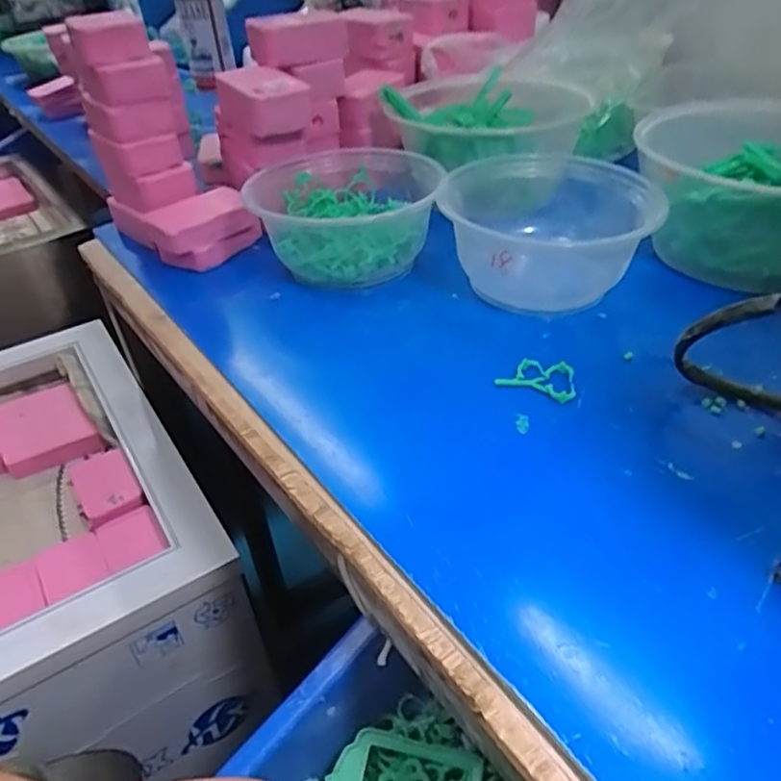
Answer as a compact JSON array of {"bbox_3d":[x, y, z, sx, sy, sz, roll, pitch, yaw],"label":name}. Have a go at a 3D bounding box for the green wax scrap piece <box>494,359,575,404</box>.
[{"bbox_3d":[0.080,-0.007,0.339,0.040,0.009,0.024,17,43,24],"label":"green wax scrap piece"}]

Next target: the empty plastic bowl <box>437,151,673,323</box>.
[{"bbox_3d":[0.109,-0.115,0.428,0.128,0.063,0.141,15,42,23],"label":"empty plastic bowl"}]

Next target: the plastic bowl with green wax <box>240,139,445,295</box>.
[{"bbox_3d":[-0.030,-0.124,0.457,0.132,0.062,0.125,-8,39,-4],"label":"plastic bowl with green wax"}]

